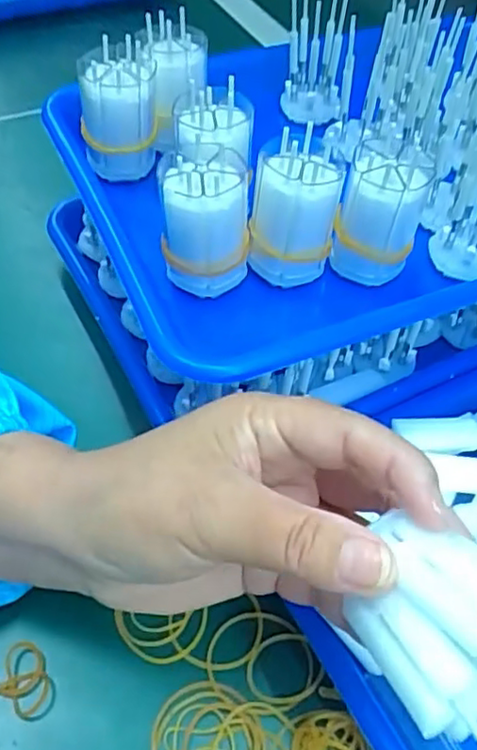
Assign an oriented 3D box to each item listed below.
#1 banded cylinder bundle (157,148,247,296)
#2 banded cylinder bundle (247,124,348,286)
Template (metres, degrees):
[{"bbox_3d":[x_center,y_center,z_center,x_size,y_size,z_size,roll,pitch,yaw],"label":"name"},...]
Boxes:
[{"bbox_3d":[-0.016,-0.072,0.296,0.041,0.060,0.034,2,51,-3],"label":"banded cylinder bundle"},{"bbox_3d":[0.026,-0.074,0.305,0.039,0.069,0.030,2,51,-3],"label":"banded cylinder bundle"}]

